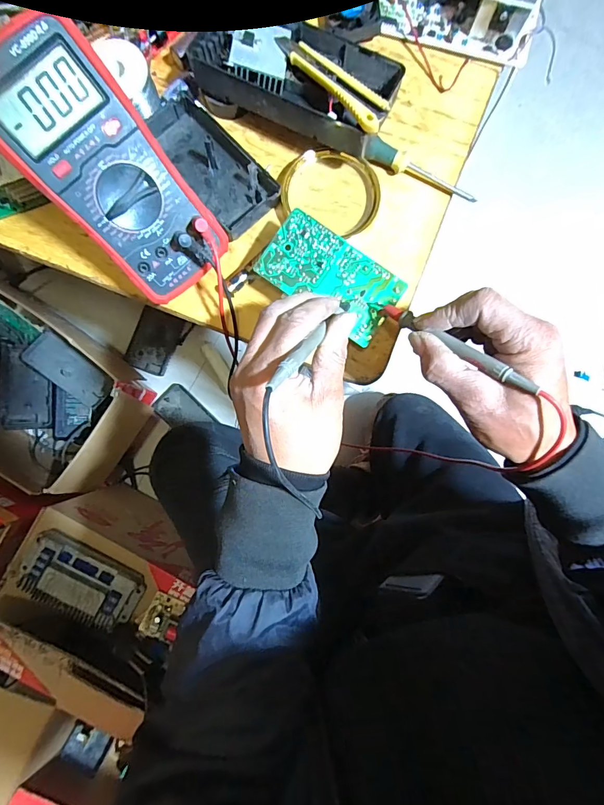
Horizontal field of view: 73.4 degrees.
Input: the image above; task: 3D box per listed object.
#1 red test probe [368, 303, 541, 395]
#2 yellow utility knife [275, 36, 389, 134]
[{"bbox_3d":[0.098,-0.046,0.289,0.011,0.014,0.139,-45,52,-3],"label":"red test probe"},{"bbox_3d":[0.023,-0.266,0.332,0.025,0.008,0.129,-38,75,-3],"label":"yellow utility knife"}]

